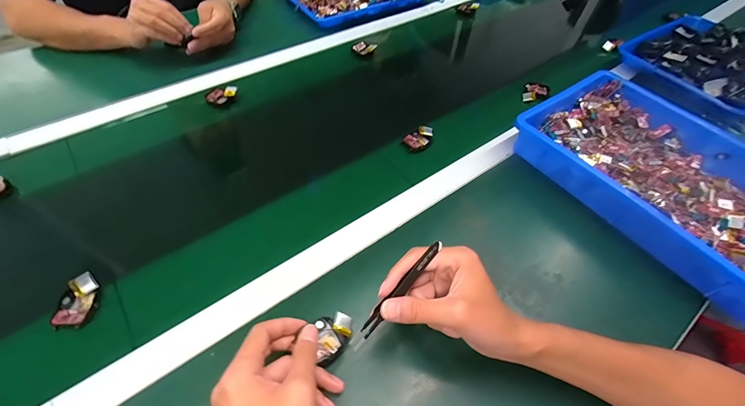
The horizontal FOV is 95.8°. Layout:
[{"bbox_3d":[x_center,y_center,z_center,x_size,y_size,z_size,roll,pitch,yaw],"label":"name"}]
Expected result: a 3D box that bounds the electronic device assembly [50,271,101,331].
[{"bbox_3d":[-0.323,0.107,0.364,0.037,0.021,0.054,-8,52,-7],"label":"electronic device assembly"}]

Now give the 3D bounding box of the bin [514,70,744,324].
[{"bbox_3d":[0.420,-0.044,0.480,0.251,0.070,0.367,-29,57,-22],"label":"bin"}]

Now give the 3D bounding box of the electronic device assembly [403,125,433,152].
[{"bbox_3d":[0.078,-0.106,0.549,0.052,0.015,0.038,-36,60,-26],"label":"electronic device assembly"}]

